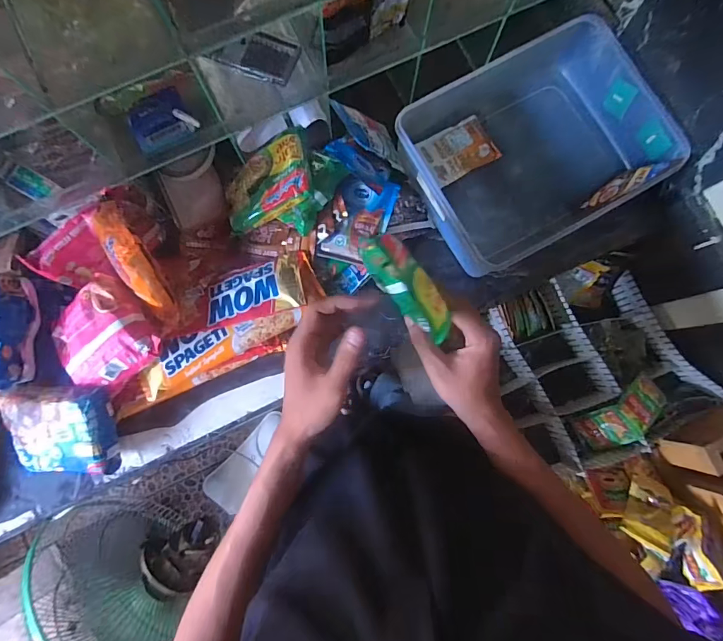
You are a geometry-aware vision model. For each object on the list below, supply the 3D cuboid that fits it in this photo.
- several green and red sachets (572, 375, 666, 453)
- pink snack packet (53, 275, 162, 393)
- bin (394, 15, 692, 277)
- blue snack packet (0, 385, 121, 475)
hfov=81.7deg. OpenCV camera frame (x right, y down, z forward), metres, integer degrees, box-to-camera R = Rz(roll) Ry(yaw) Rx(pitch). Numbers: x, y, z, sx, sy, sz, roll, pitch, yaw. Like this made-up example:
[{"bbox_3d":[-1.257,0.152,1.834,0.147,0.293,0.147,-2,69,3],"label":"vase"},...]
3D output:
[{"bbox_3d":[0.449,0.167,0.716,0.073,0.043,0.146,47,108,4],"label":"several green and red sachets"},{"bbox_3d":[-0.308,0.020,0.503,0.117,0.042,0.111,-33,88,10],"label":"pink snack packet"},{"bbox_3d":[0.243,-0.242,0.600,0.342,0.109,0.253,-28,85,-5],"label":"bin"},{"bbox_3d":[-0.371,0.133,0.516,0.125,0.043,0.111,3,103,3],"label":"blue snack packet"}]

